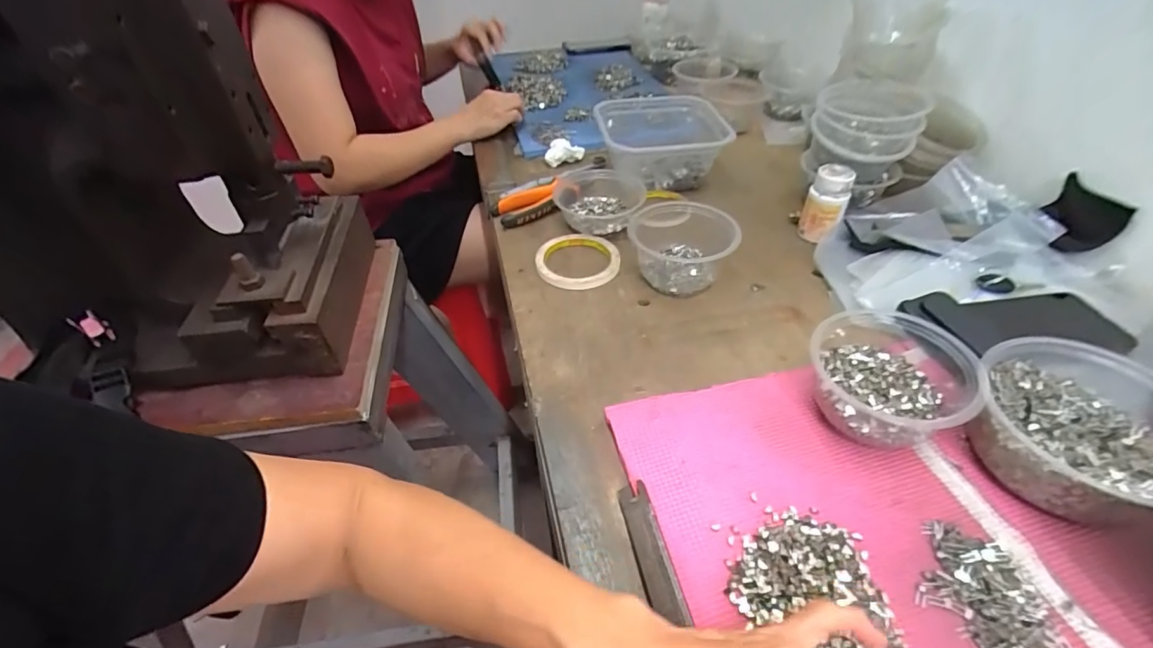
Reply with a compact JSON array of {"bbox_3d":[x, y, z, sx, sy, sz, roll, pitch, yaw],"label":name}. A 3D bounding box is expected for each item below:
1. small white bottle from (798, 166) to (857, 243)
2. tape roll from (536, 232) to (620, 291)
[{"bbox_3d":[0.292,-0.142,0.593,0.043,0.072,0.046,18,47,20],"label":"small white bottle"},{"bbox_3d":[0.002,-0.075,0.590,0.094,0.014,0.091,9,44,11],"label":"tape roll"}]

